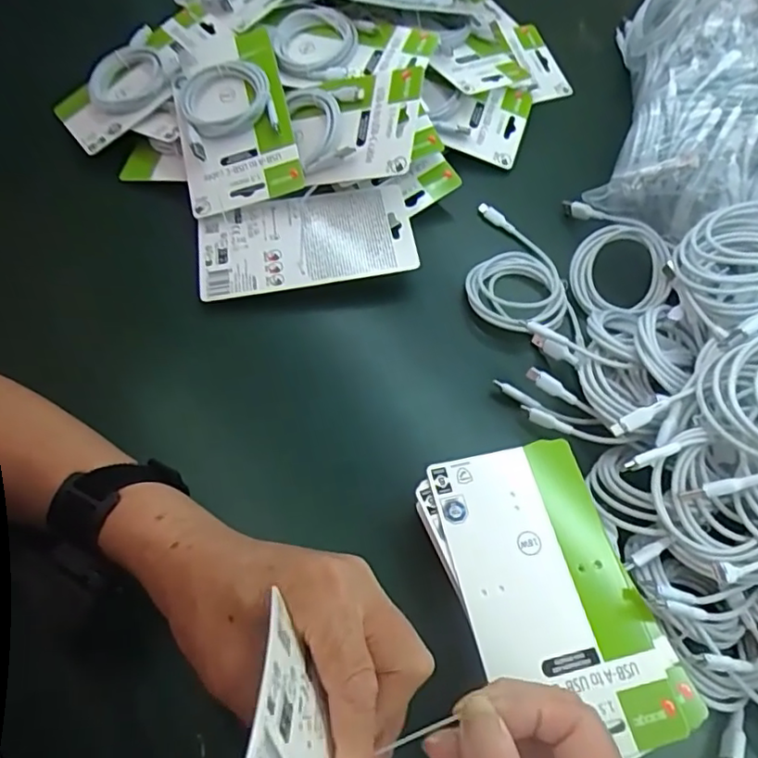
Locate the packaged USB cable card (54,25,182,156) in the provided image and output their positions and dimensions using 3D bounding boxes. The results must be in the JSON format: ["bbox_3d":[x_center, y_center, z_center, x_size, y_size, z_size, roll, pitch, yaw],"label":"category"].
[{"bbox_3d":[-0.249,-0.273,0.581,0.124,0.014,0.085,-40,73,4],"label":"packaged USB cable card"}]

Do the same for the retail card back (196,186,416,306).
[{"bbox_3d":[-0.064,-0.121,0.530,0.185,0.012,0.101,-10,65,-3],"label":"retail card back"}]

